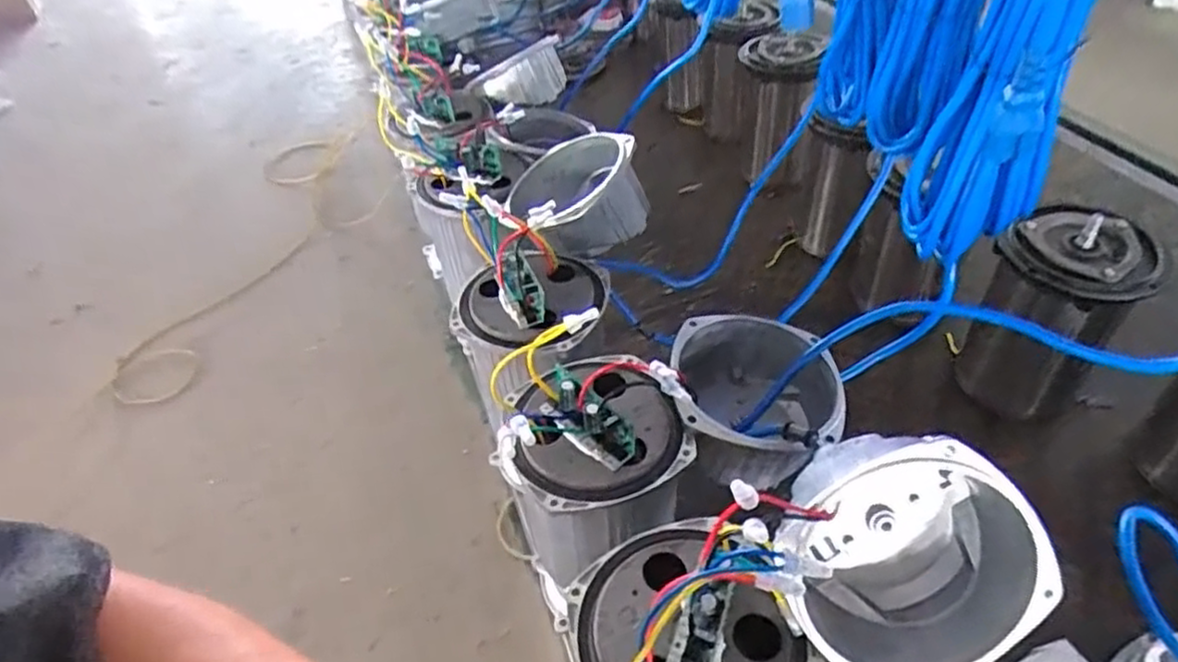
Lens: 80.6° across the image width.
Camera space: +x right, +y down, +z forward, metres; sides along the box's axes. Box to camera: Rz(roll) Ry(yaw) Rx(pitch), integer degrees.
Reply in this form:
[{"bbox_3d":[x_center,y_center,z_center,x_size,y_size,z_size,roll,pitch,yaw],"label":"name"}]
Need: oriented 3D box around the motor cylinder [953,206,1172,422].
[{"bbox_3d":[0.472,-0.007,0.721,0.128,0.213,0.114,28,54,31],"label":"motor cylinder"}]

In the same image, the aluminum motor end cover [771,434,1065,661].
[{"bbox_3d":[0.172,0.131,0.414,0.151,0.135,0.085,-39,6,9],"label":"aluminum motor end cover"}]

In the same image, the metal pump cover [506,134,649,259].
[{"bbox_3d":[-0.011,-0.126,0.671,0.126,0.077,0.126,-13,44,-6],"label":"metal pump cover"}]

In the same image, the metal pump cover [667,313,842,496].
[{"bbox_3d":[0.133,0.060,0.559,0.128,0.087,0.133,0,44,7],"label":"metal pump cover"}]

